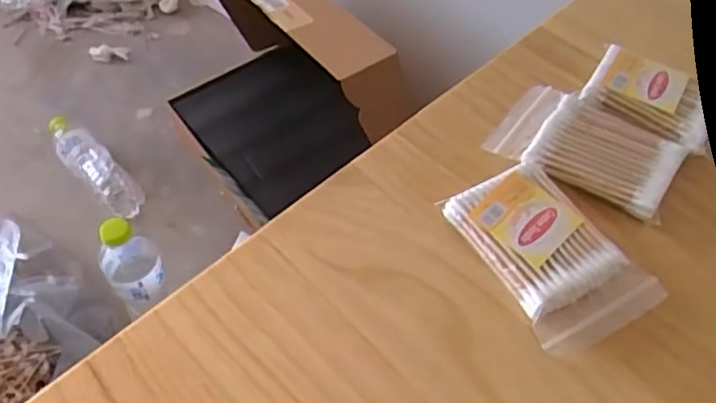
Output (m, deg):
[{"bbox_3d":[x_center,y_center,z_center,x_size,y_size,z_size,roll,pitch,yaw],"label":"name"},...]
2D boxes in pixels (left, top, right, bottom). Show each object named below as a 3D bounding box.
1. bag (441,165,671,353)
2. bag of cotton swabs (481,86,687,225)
[{"bbox_3d":[0.092,0.024,0.306,0.061,0.017,0.090,-23,57,-17],"label":"bag"},{"bbox_3d":[0.123,-0.029,0.345,0.091,0.015,0.060,31,59,20],"label":"bag of cotton swabs"}]

